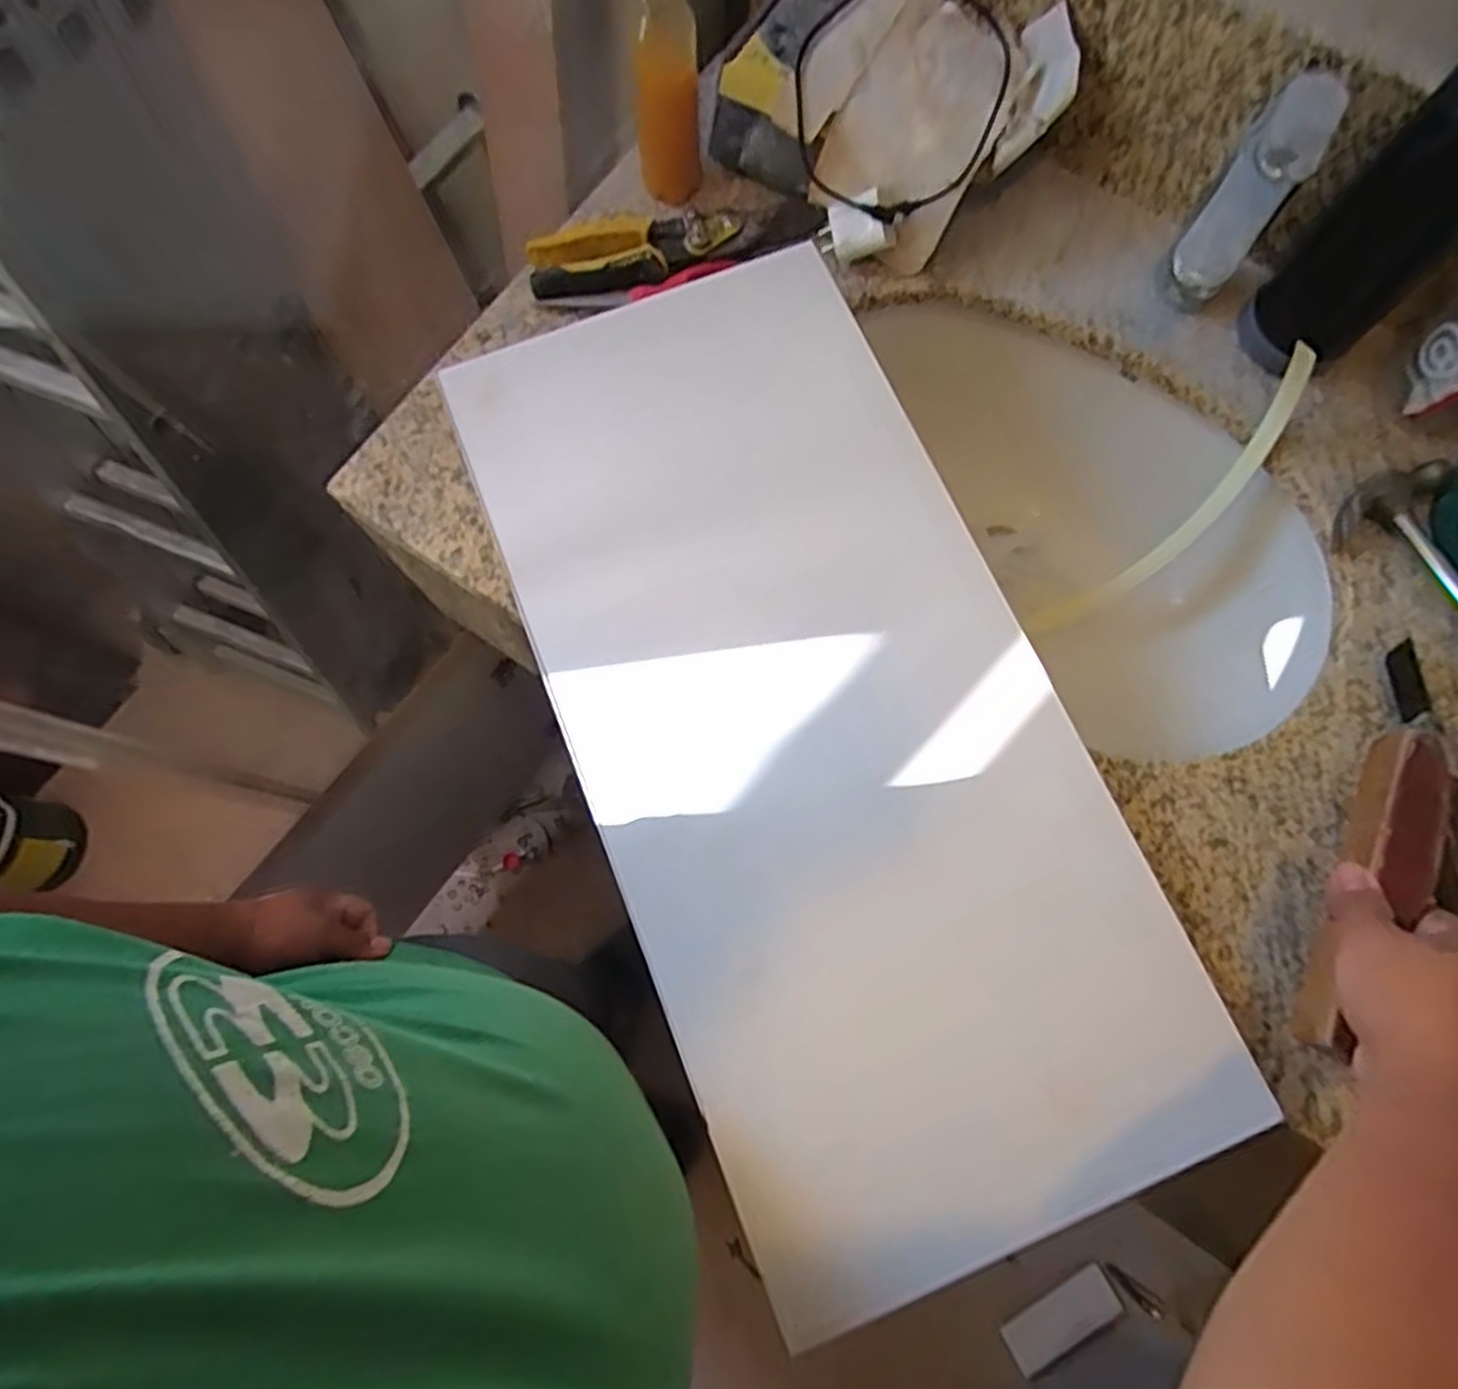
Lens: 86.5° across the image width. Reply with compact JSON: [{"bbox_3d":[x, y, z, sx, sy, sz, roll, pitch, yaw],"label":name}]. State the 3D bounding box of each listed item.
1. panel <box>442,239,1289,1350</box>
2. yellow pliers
[{"bbox_3d":[0.049,0.006,0.505,0.296,0.019,0.637,-22,76,-4],"label":"panel"},{"bbox_3d":[-0.077,-0.361,0.622,0.167,0.021,0.058,-14,75,-4],"label":"yellow pliers"}]

